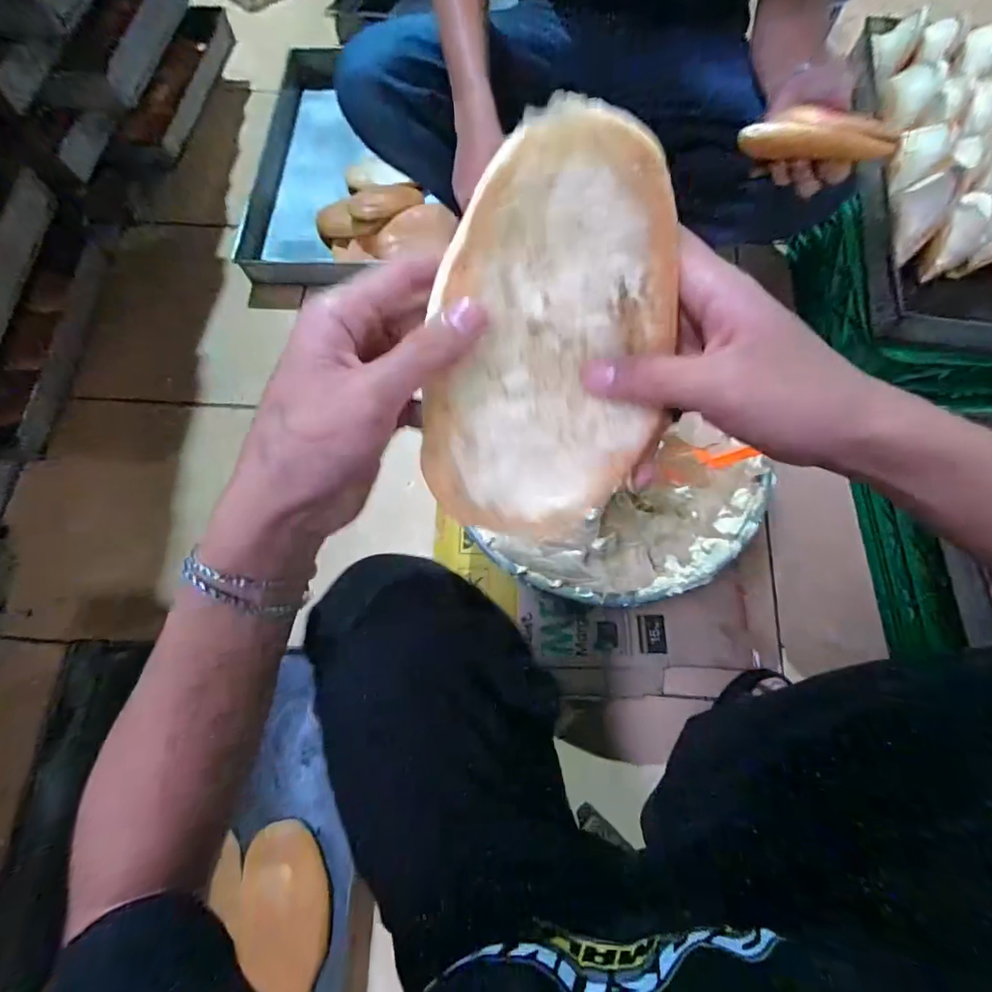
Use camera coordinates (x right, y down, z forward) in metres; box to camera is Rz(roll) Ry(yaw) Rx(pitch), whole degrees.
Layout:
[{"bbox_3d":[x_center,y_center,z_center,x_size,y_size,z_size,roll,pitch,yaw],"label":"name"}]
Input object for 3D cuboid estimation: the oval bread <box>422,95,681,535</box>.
[{"bbox_3d":[0.025,-0.068,0.224,0.108,0.020,0.170,1,108,-8],"label":"oval bread"}]

